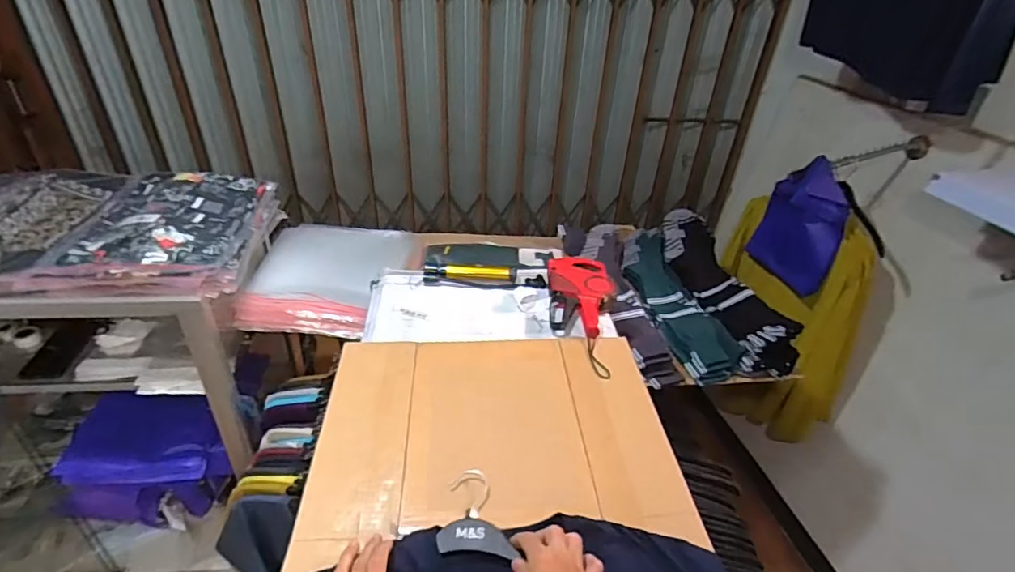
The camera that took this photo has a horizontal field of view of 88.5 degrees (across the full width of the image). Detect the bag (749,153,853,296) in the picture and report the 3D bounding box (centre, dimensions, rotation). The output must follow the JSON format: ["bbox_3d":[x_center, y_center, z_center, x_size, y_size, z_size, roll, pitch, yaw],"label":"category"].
[{"bbox_3d":[0.785,-0.159,1.389,0.061,0.332,0.249,-14,42,-19],"label":"bag"}]

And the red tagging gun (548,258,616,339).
[{"bbox_3d":[0.145,0.014,1.032,0.122,0.055,0.221,3,34,-1],"label":"red tagging gun"}]

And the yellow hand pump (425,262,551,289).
[{"bbox_3d":[-0.046,-0.016,1.079,0.249,0.036,0.051,4,34,0],"label":"yellow hand pump"}]

